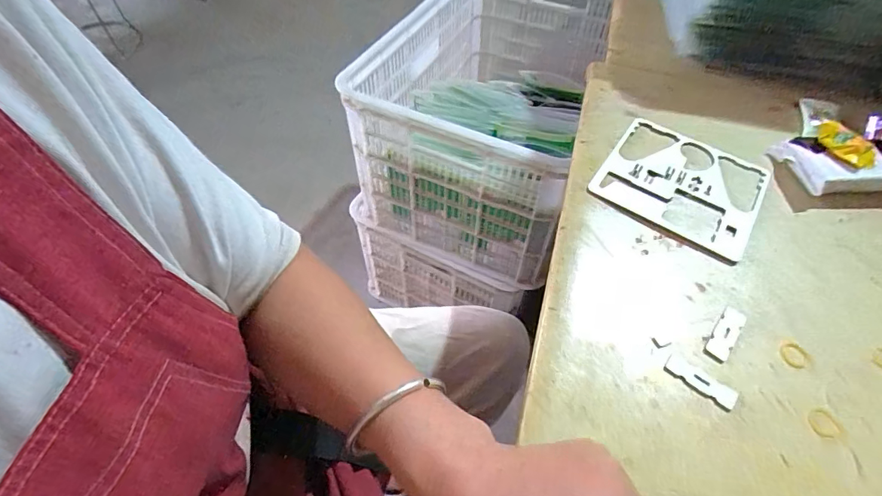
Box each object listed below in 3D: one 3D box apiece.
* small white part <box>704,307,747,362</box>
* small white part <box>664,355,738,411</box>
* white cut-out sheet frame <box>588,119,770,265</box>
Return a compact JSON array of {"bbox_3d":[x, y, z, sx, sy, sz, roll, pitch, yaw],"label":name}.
[{"bbox_3d":[0.221,0.065,0.353,0.017,0.004,0.052,35,59,22],"label":"small white part"},{"bbox_3d":[0.189,0.097,0.332,0.049,0.004,0.017,31,58,20],"label":"small white part"},{"bbox_3d":[0.237,-0.067,0.449,0.141,0.005,0.146,30,57,19],"label":"white cut-out sheet frame"}]

